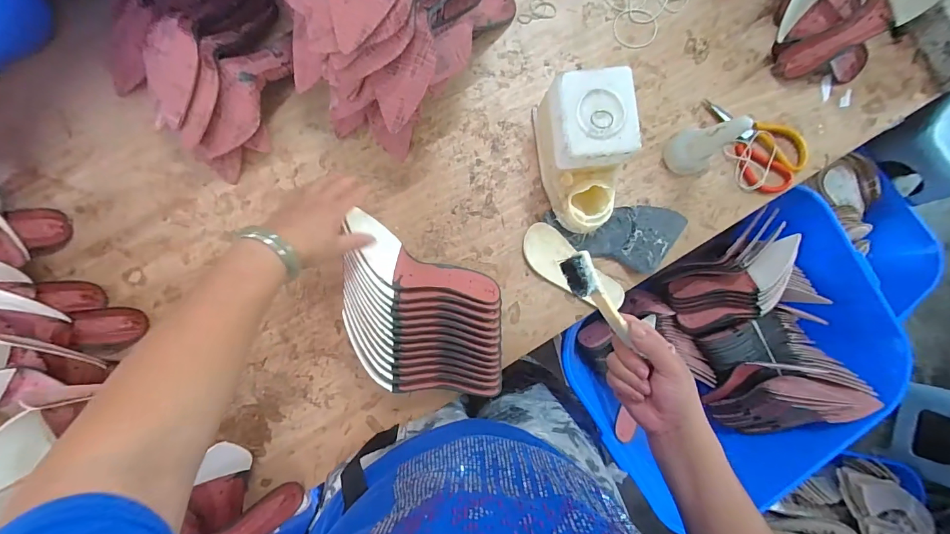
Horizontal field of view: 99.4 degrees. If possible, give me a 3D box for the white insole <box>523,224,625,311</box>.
[{"bbox_3d":[0.151,0.008,0.623,0.185,0.014,0.064,39,87,-3],"label":"white insole"}]

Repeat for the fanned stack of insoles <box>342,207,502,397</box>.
[{"bbox_3d":[-0.066,0.060,0.571,0.220,0.069,0.230,5,89,-4],"label":"fanned stack of insoles"}]

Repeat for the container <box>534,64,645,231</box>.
[{"bbox_3d":[0.155,-0.153,0.571,0.103,0.124,0.187,-6,90,-4],"label":"container"}]

